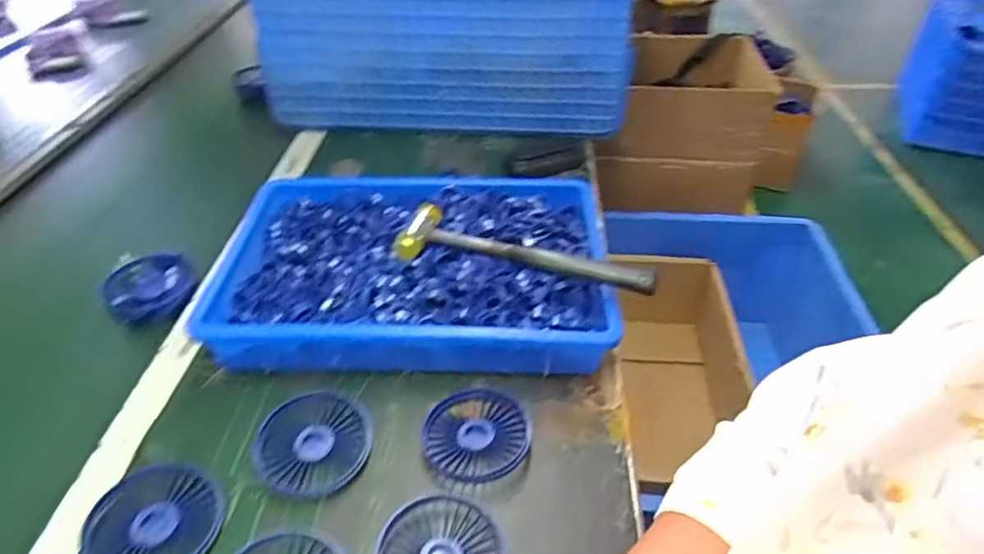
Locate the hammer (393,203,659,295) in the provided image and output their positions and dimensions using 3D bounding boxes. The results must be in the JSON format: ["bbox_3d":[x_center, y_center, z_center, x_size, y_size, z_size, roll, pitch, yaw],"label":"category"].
[{"bbox_3d":[0.030,-0.027,0.529,0.237,0.028,0.049,11,43,13],"label":"hammer"}]

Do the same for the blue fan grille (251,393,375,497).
[{"bbox_3d":[-0.142,0.133,0.458,0.084,0.021,0.083,-1,42,1],"label":"blue fan grille"}]

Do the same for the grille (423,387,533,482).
[{"bbox_3d":[-0.013,0.131,0.475,0.084,0.018,0.081,-1,42,1],"label":"grille"}]

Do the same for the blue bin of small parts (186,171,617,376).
[{"bbox_3d":[-0.078,-0.014,0.581,0.368,0.070,0.239,-1,42,1],"label":"blue bin of small parts"}]

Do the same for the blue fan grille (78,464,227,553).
[{"bbox_3d":[-0.238,0.175,0.409,0.087,0.012,0.086,5,41,-4],"label":"blue fan grille"}]

